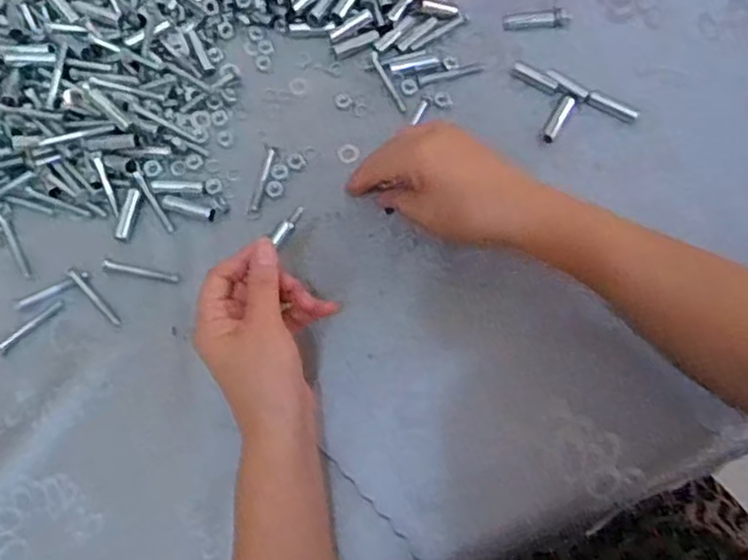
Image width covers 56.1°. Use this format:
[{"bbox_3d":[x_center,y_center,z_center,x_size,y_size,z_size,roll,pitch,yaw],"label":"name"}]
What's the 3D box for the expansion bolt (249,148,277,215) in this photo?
[{"bbox_3d":[-0.084,-0.076,0.532,0.008,0.006,0.053,14,72,7],"label":"expansion bolt"}]

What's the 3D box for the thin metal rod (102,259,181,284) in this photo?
[{"bbox_3d":[-0.172,-0.006,0.517,0.058,0.004,0.009,12,72,6],"label":"thin metal rod"}]

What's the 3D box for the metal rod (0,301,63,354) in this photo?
[{"bbox_3d":[-0.248,0.033,0.504,0.054,0.004,0.007,-41,74,-11],"label":"metal rod"}]

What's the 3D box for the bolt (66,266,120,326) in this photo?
[{"bbox_3d":[-0.202,0.011,0.506,0.007,0.004,0.058,-43,75,-12],"label":"bolt"}]

